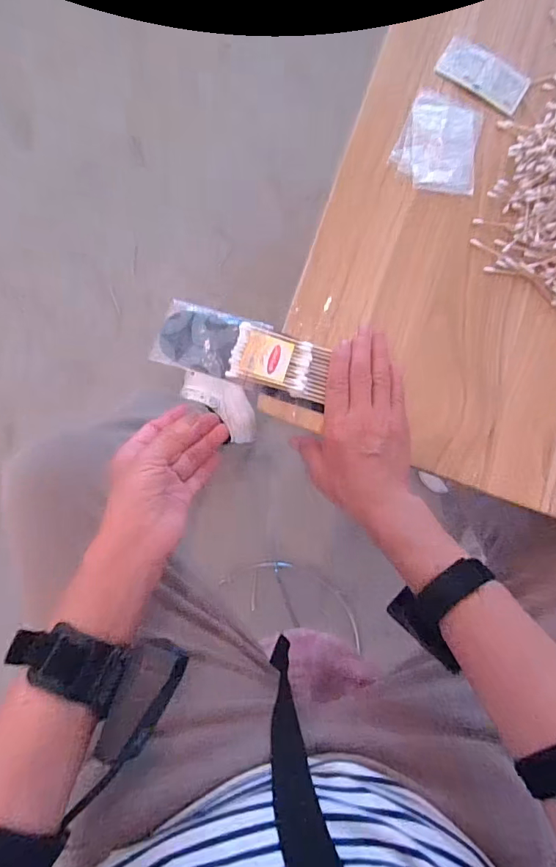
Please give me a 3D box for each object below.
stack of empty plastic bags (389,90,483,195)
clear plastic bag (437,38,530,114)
[{"bbox_3d":[0.170,-0.308,0.465,0.087,0.013,0.120,11,82,-4],"label":"stack of empty plastic bags"},{"bbox_3d":[0.229,-0.400,0.487,0.098,0.004,0.057,31,81,-1],"label":"clear plastic bag"}]

